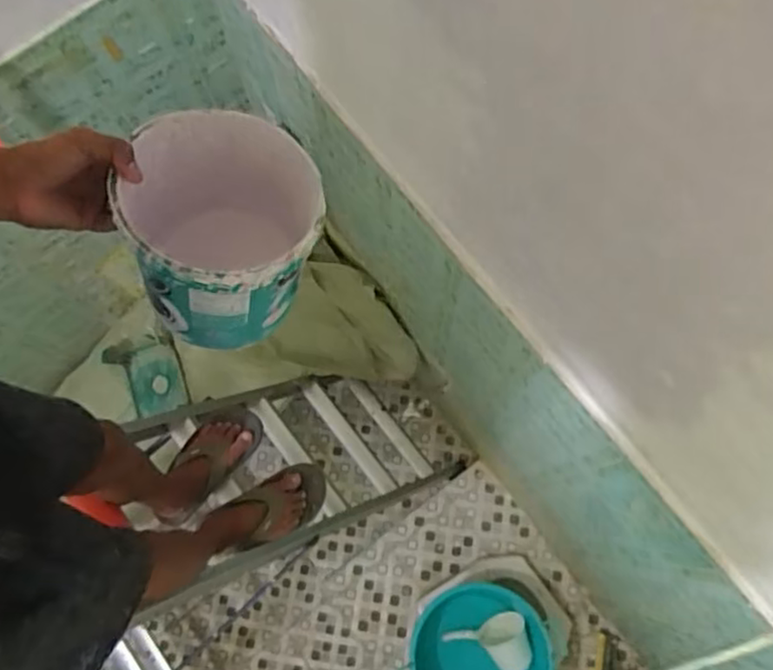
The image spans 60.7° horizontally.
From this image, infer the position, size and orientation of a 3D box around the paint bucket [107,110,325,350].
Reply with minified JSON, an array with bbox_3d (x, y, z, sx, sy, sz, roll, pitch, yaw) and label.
[{"bbox_3d":[-0.152,-0.081,0.613,0.160,0.197,0.160,5,68,-13],"label":"paint bucket"}]

